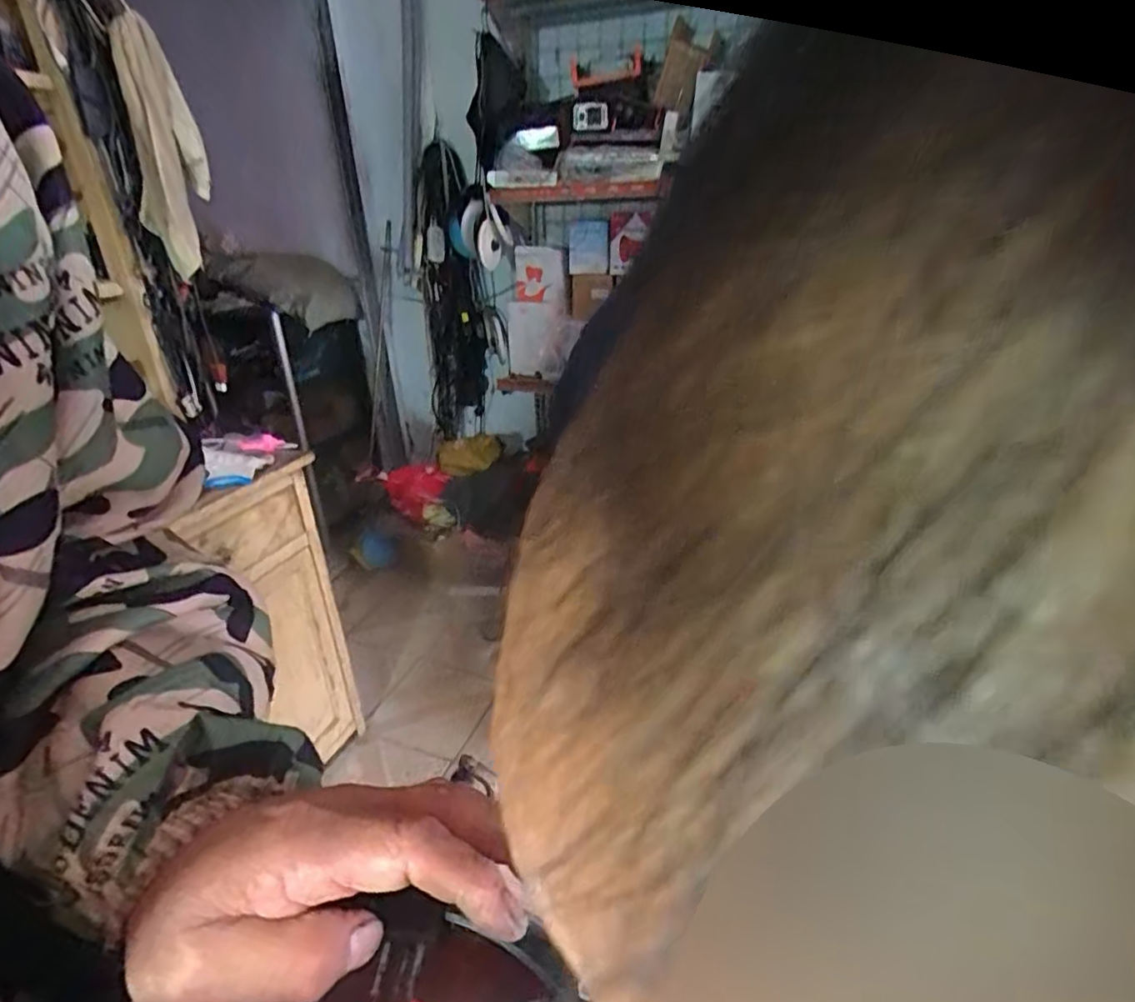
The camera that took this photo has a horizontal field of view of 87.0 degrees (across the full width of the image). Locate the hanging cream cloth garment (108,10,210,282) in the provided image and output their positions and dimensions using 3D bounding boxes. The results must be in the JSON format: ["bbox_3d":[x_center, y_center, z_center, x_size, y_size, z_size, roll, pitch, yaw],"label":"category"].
[{"bbox_3d":[-0.725,-0.626,1.082,0.114,0.374,0.086,-13,28,-21],"label":"hanging cream cloth garment"}]

